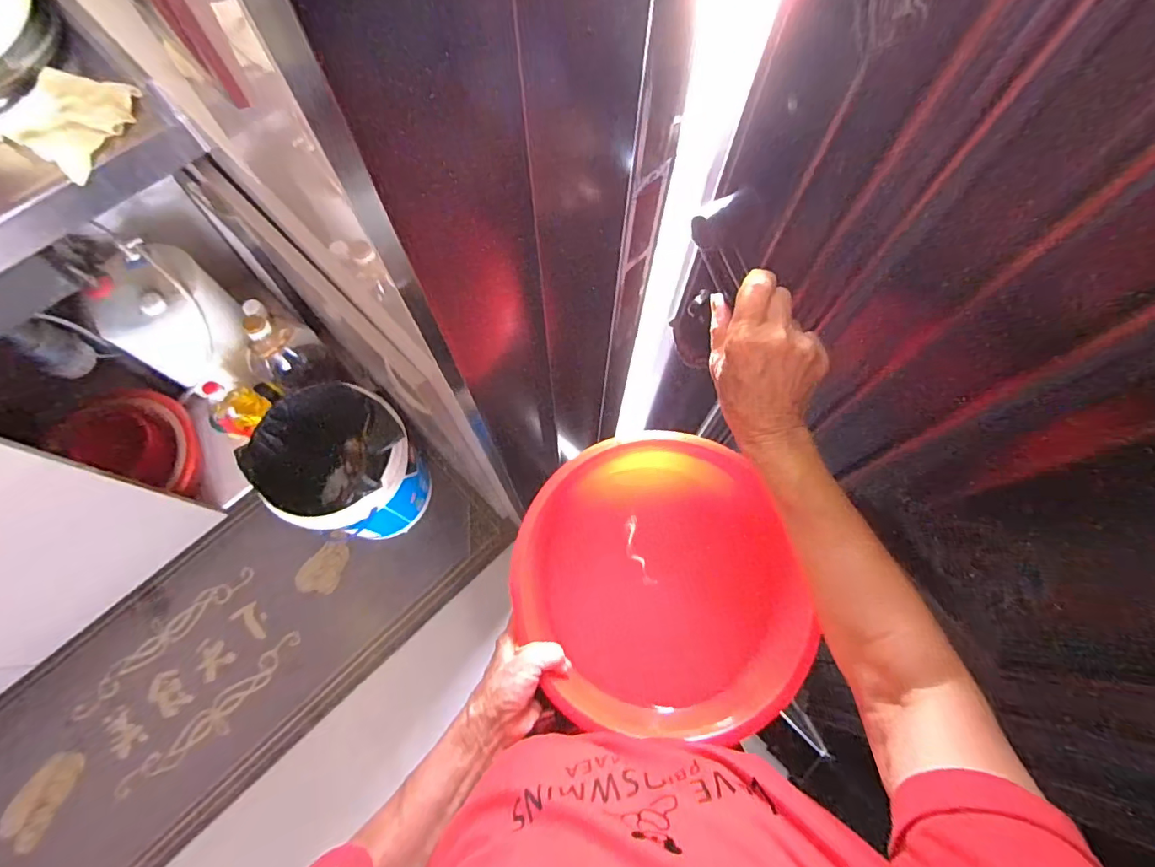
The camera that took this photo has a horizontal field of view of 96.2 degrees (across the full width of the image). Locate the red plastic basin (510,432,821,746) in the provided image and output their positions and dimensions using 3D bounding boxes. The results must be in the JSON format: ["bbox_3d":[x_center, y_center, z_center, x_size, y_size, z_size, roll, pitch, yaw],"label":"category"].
[{"bbox_3d":[0.067,0.140,0.520,0.252,0.094,0.246,1,68,-2],"label":"red plastic basin"}]

